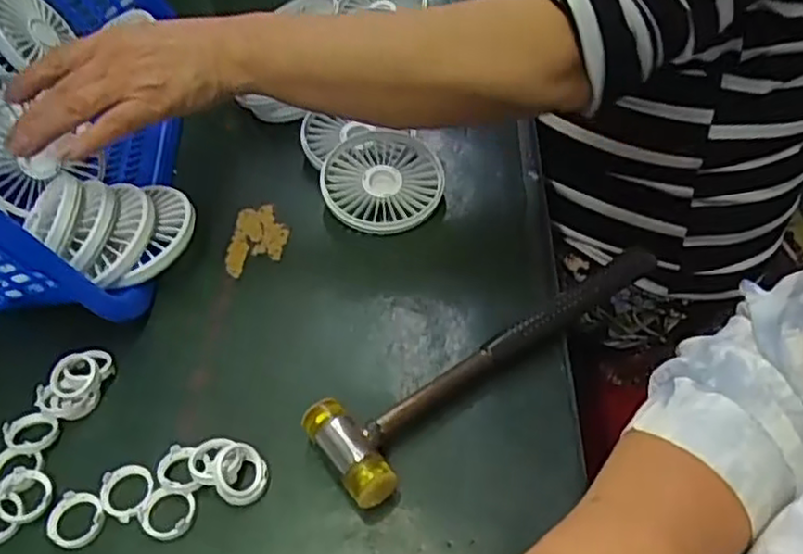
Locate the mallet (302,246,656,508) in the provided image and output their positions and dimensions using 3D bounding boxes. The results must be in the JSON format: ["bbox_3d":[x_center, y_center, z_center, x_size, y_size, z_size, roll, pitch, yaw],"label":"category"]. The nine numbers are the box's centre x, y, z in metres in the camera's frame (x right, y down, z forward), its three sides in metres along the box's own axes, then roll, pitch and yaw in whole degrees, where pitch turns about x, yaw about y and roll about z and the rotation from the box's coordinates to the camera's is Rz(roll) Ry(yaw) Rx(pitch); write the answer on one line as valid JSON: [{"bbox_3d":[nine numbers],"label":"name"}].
[{"bbox_3d":[0.055,0.041,0.420,0.238,0.026,0.058,-32,53,-23],"label":"mallet"}]

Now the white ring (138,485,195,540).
[{"bbox_3d":[-0.123,0.122,0.366,0.028,0.006,0.025,5,48,10],"label":"white ring"}]

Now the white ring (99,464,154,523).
[{"bbox_3d":[-0.147,0.114,0.378,0.027,0.007,0.029,-3,47,3],"label":"white ring"}]

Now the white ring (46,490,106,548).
[{"bbox_3d":[-0.169,0.126,0.367,0.028,0.004,0.028,-3,47,3],"label":"white ring"}]

